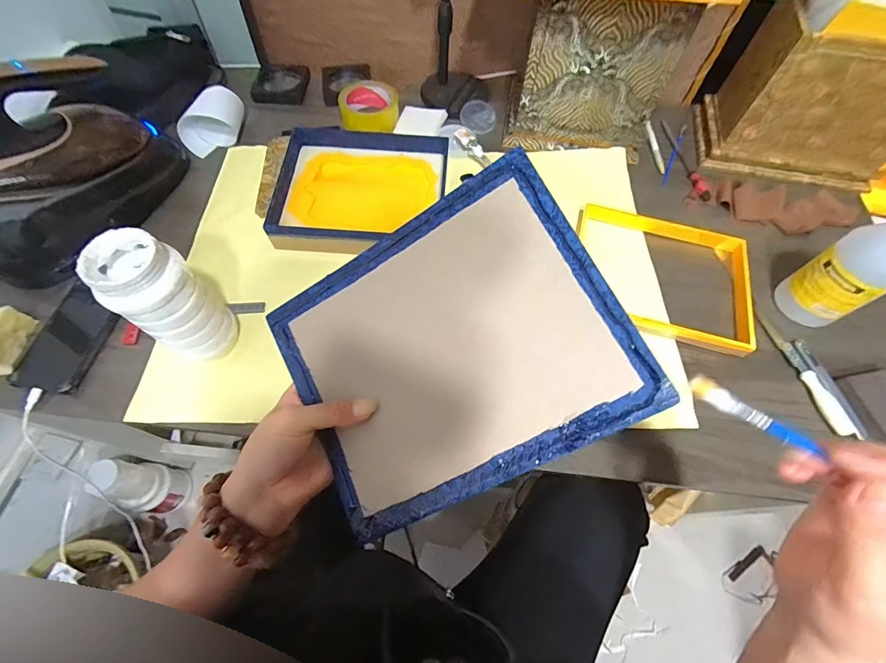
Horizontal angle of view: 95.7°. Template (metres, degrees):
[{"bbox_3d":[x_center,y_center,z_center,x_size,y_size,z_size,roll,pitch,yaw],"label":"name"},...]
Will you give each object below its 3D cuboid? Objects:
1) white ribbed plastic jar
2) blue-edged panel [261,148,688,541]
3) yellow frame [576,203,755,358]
[{"bbox_3d":[-0.295,-0.030,0.437,0.066,0.161,0.076,33,67,15],"label":"white ribbed plastic jar"},{"bbox_3d":[-0.001,0.015,0.300,0.241,0.014,0.198,-30,78,15],"label":"blue-edged panel"},{"bbox_3d":[0.302,-0.084,0.559,0.239,0.028,0.194,17,64,7],"label":"yellow frame"}]

